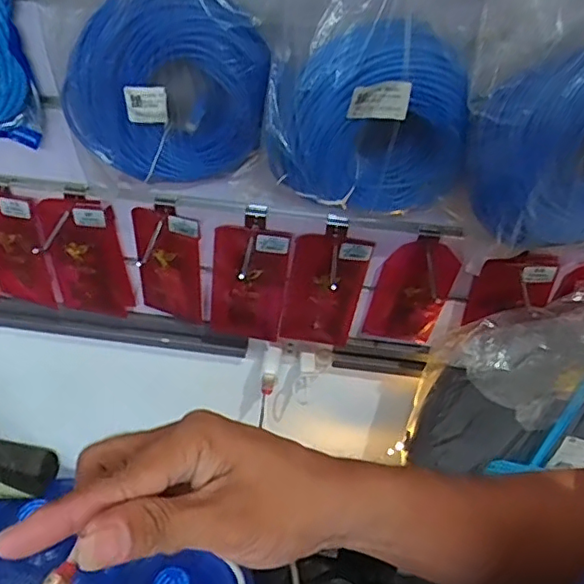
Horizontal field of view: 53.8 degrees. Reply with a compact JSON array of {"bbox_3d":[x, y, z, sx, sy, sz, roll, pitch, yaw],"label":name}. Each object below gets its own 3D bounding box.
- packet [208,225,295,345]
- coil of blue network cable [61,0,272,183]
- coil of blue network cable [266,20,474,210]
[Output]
[{"bbox_3d":[-0.050,-0.011,0.682,0.089,0.150,0.030,7,45,1],"label":"packet"},{"bbox_3d":[-0.109,-0.172,0.482,0.173,0.157,0.034,6,45,0],"label":"coil of blue network cable"},{"bbox_3d":[0.063,-0.139,0.475,0.160,0.142,0.047,0,45,-5],"label":"coil of blue network cable"}]

